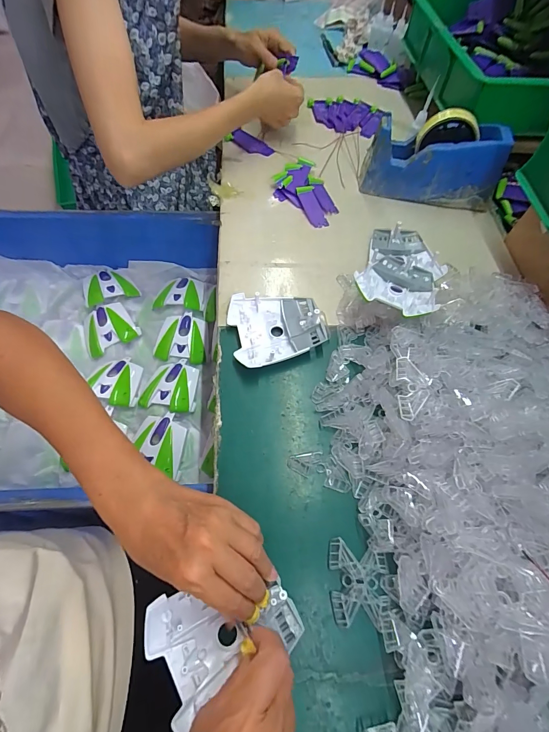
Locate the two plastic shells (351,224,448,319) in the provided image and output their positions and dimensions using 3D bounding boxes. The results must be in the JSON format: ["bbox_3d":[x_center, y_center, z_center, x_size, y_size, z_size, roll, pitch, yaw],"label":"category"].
[{"bbox_3d":[0.170,-0.130,0.454,0.101,0.049,0.176,22,63,9],"label":"two plastic shells"}]

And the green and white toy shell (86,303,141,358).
[{"bbox_3d":[-0.304,-0.069,0.626,0.091,0.031,0.081,-27,67,-16],"label":"green and white toy shell"}]

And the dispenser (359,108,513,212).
[{"bbox_3d":[0.242,-0.314,0.521,0.196,0.104,0.070,11,62,3],"label":"dispenser"}]

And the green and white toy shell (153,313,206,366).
[{"bbox_3d":[-0.168,-0.051,0.626,0.087,0.024,0.093,8,62,2],"label":"green and white toy shell"}]

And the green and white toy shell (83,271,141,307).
[{"bbox_3d":[-0.321,-0.154,0.659,0.093,0.020,0.077,-21,65,-13],"label":"green and white toy shell"}]

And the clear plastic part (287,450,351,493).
[{"bbox_3d":[0.048,0.105,0.353,0.065,0.004,0.029,23,63,9],"label":"clear plastic part"}]

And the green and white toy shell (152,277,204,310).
[{"bbox_3d":[-0.184,-0.143,0.667,0.088,0.026,0.080,6,62,1],"label":"green and white toy shell"}]

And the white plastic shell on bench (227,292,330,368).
[{"bbox_3d":[0.007,-0.047,0.417,0.116,0.024,0.095,-11,63,-8],"label":"white plastic shell on bench"}]

